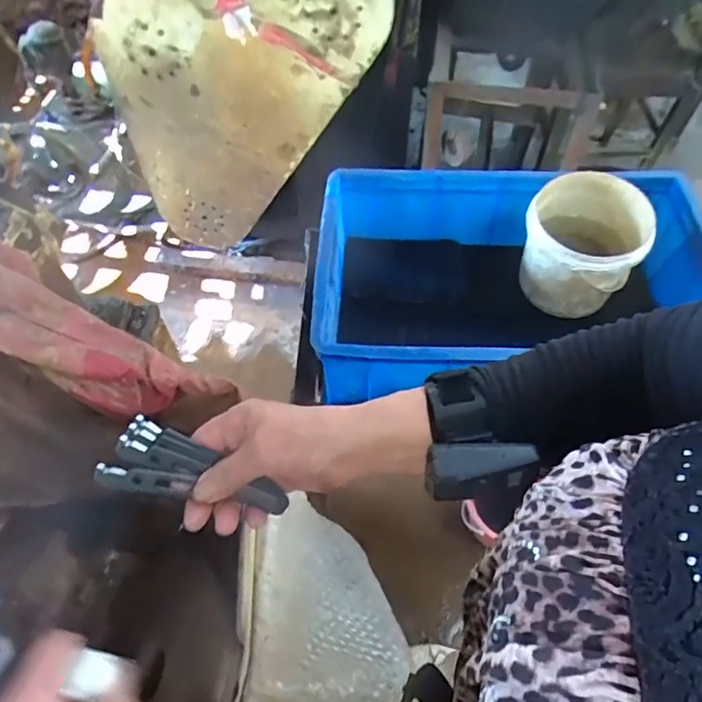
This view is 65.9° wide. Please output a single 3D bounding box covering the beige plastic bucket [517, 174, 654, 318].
[{"bbox_3d":[0.324,-0.140,0.782,0.160,0.166,0.161,25,57,16],"label":"beige plastic bucket"}]

